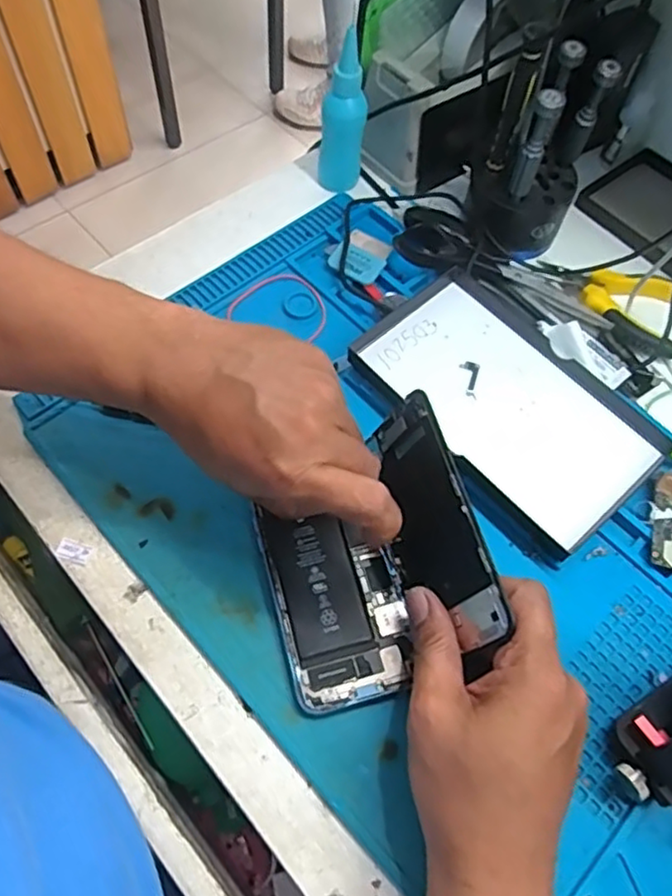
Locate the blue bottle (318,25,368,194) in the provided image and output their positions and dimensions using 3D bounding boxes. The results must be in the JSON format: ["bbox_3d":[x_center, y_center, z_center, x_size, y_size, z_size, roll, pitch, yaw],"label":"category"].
[{"bbox_3d":[0.005,-0.253,0.498,0.034,0.112,0.029,4,62,-2],"label":"blue bottle"}]

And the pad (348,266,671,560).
[{"bbox_3d":[0.114,-0.031,0.434,0.118,0.022,0.192,-37,71,-18],"label":"pad"}]

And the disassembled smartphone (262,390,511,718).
[{"bbox_3d":[0.015,0.056,0.355,0.110,0.064,0.147,-11,65,-7],"label":"disassembled smartphone"}]

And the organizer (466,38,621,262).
[{"bbox_3d":[0.142,-0.211,0.465,0.078,0.136,0.094,22,65,9],"label":"organizer"}]

